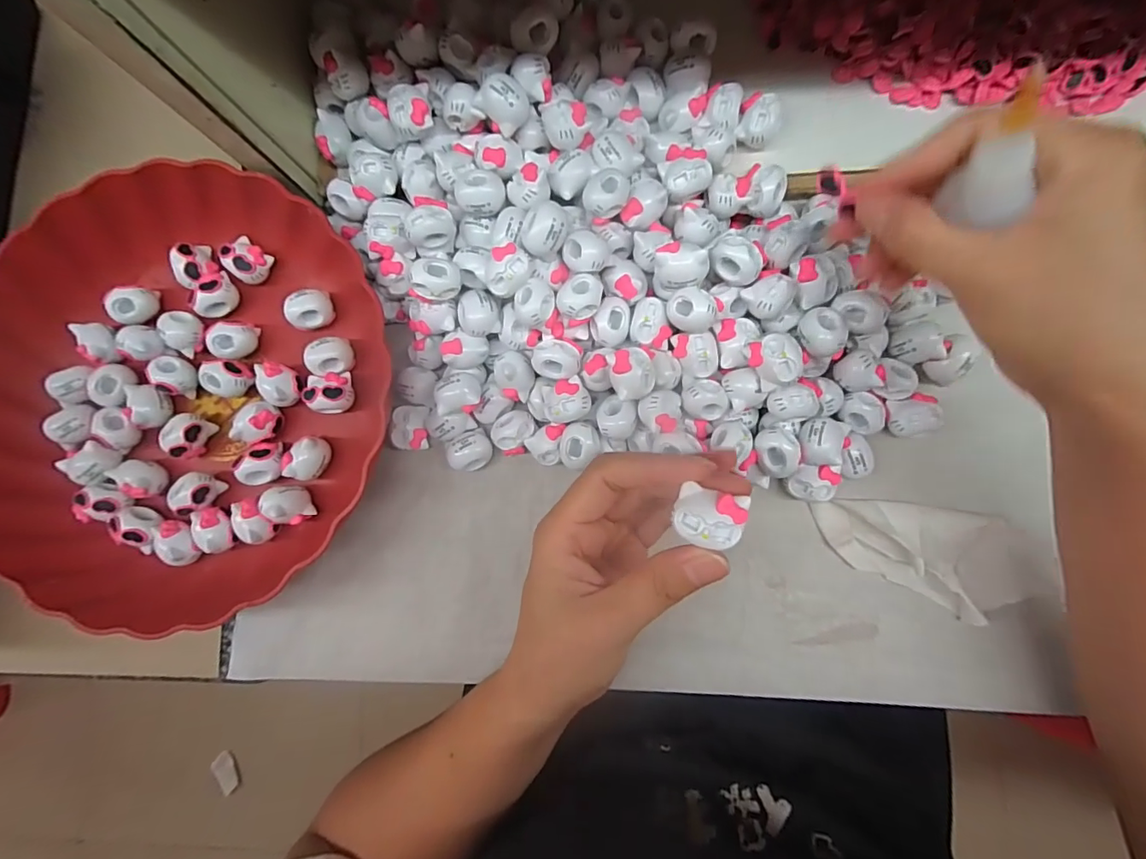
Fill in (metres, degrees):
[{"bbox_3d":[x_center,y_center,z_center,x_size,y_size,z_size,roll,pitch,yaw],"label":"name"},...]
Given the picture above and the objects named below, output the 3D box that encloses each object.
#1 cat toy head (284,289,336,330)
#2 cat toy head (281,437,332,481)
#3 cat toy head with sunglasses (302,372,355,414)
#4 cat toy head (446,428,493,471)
[{"bbox_3d":[-0.154,-0.071,0.290,0.022,0.018,0.021,-1,82,6],"label":"cat toy head"},{"bbox_3d":[-0.151,0.017,0.284,0.019,0.020,0.025,11,84,8],"label":"cat toy head"},{"bbox_3d":[-0.141,-0.021,0.286,0.025,0.023,0.022,-8,82,5],"label":"cat toy head with sunglasses"},{"bbox_3d":[-0.058,0.012,0.282,0.024,0.019,0.021,-31,80,1],"label":"cat toy head"}]

